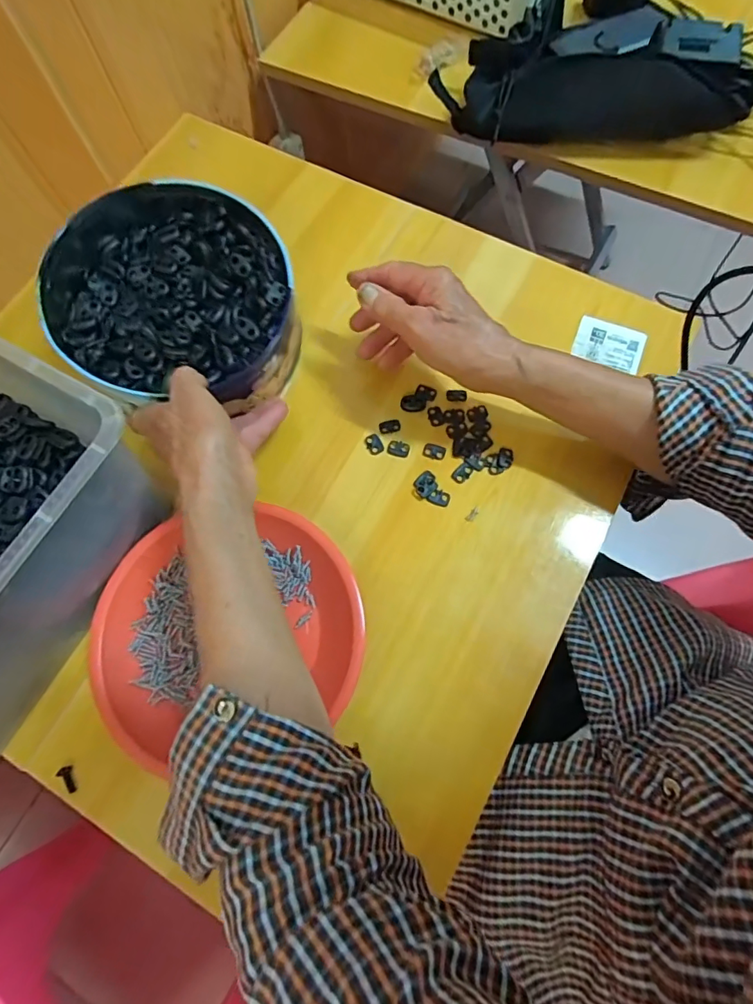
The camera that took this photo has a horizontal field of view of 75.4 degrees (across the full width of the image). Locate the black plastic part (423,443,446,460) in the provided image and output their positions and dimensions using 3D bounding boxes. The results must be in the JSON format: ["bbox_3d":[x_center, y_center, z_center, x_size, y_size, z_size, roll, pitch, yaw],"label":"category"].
[{"bbox_3d":[0.050,-0.044,0.418,0.019,0.004,0.014,16,73,7],"label":"black plastic part"}]

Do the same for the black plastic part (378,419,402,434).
[{"bbox_3d":[0.012,-0.066,0.425,0.019,0.004,0.012,-11,72,-2],"label":"black plastic part"}]

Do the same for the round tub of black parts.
[{"bbox_3d":[-0.172,-0.170,0.405,0.216,0.063,0.179,31,76,11],"label":"round tub of black parts"}]

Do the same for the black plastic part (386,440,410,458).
[{"bbox_3d":[0.019,-0.046,0.418,0.019,0.004,0.014,16,73,7],"label":"black plastic part"}]

